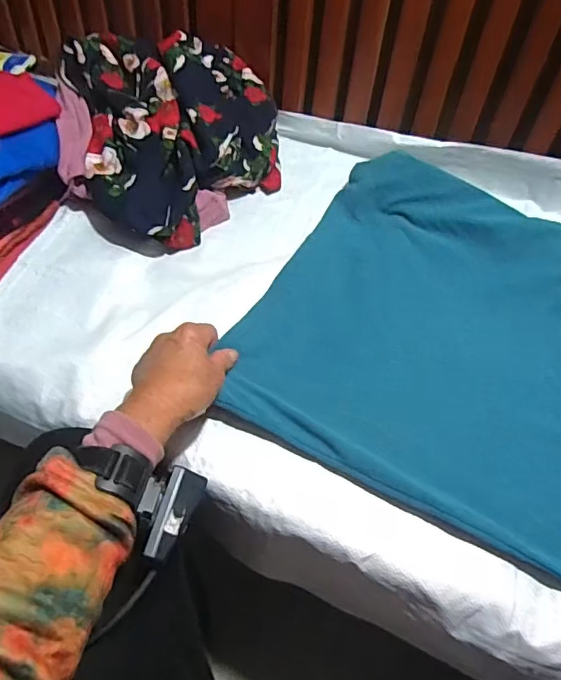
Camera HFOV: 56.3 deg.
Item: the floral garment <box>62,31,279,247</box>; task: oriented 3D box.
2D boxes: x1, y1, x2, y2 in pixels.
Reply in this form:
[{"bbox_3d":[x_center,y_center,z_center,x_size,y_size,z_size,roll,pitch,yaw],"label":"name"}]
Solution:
[{"bbox_3d":[-0.135,-0.257,0.631,0.230,0.117,0.260,40,65,21],"label":"floral garment"}]

